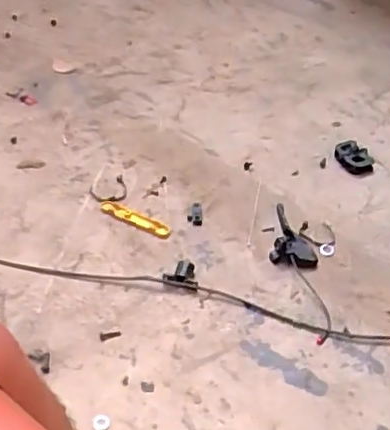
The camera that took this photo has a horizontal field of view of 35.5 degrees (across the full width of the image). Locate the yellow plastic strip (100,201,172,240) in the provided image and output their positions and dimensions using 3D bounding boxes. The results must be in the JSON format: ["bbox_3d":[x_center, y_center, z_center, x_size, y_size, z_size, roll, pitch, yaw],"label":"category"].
[{"bbox_3d":[-0.113,0.005,1.136,0.162,0.019,0.028,29,52,23],"label":"yellow plastic strip"}]

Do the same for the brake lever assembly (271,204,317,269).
[{"bbox_3d":[0.183,0.036,1.100,0.080,0.025,0.139,9,47,7],"label":"brake lever assembly"}]

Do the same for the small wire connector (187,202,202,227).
[{"bbox_3d":[0.000,-0.002,1.139,0.027,0.008,0.051,2,46,0],"label":"small wire connector"}]

